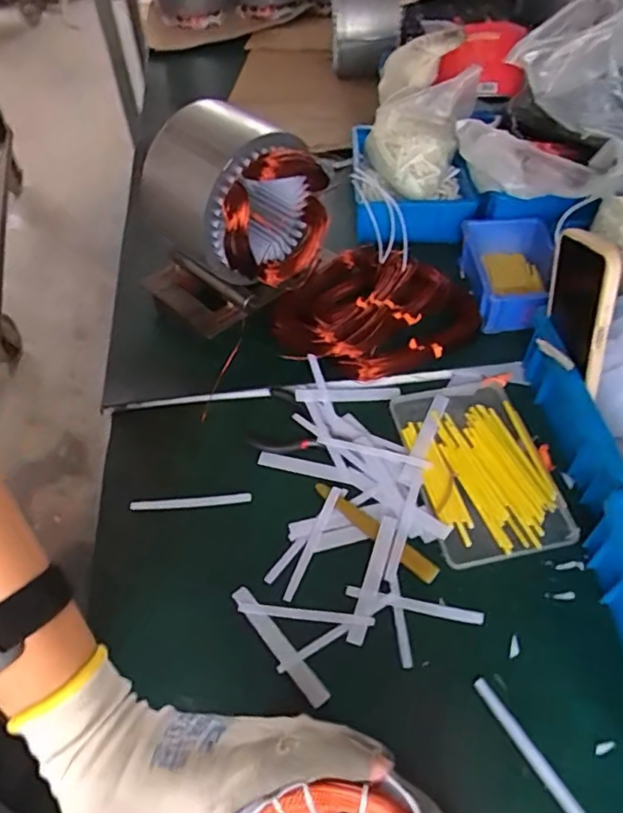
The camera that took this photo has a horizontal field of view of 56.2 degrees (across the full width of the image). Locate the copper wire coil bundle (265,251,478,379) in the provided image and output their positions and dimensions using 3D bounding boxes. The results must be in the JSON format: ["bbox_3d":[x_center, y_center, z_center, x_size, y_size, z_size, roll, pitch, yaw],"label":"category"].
[{"bbox_3d":[0.070,-0.105,0.641,0.215,0.046,0.179,5,52,7],"label":"copper wire coil bundle"}]

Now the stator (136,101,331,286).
[{"bbox_3d":[-0.078,-0.212,0.618,0.143,0.161,0.141,-34,58,-22],"label":"stator"}]

